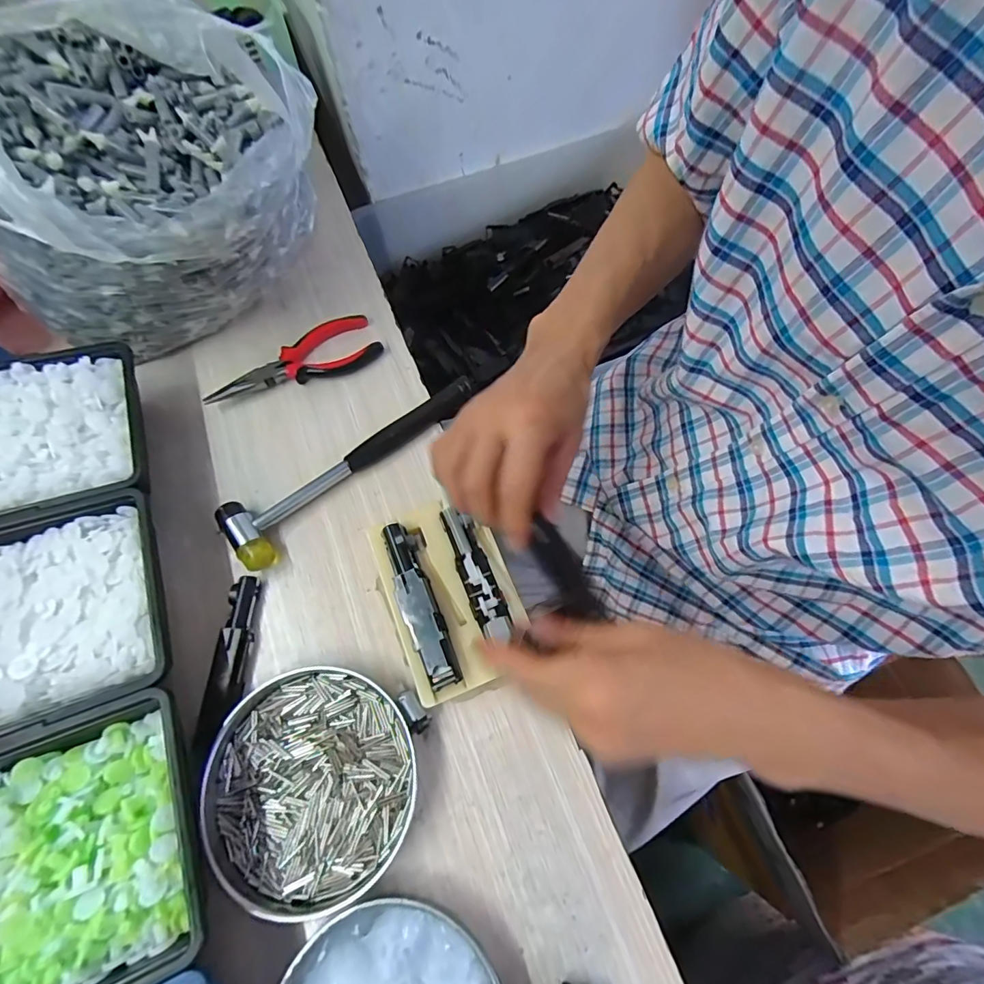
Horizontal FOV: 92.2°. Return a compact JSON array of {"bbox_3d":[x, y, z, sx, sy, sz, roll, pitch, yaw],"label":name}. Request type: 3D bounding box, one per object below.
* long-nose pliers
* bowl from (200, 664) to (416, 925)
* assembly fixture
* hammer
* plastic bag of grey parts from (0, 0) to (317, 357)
[{"bbox_3d":[-0.186,-0.124,0.445,0.157,0.017,0.055,-22,68,-8],"label":"long-nose pliers"},{"bbox_3d":[-0.118,0.189,0.312,0.128,0.022,0.135,-1,67,1],"label":"bowl"},{"bbox_3d":[-0.031,0.073,0.352,0.089,0.033,0.139,-21,68,-7],"label":"assembly fixture"},{"bbox_3d":[-0.112,-0.026,0.400,0.233,0.022,0.054,-36,71,-13],"label":"hammer"},{"bbox_3d":[-0.279,-0.246,0.400,0.232,0.180,0.225,12,68,7],"label":"plastic bag of grey parts"}]

